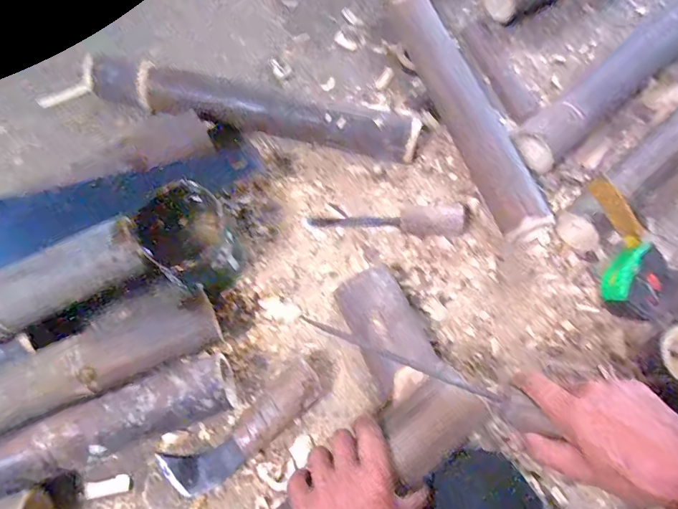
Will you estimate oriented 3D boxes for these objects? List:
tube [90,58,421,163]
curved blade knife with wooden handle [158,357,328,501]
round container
[{"bbox_3d":[-0.123,-0.203,0.649,0.472,0.069,0.066,11,70,4],"label":"tube"},{"bbox_3d":[-0.107,0.196,0.508,0.201,0.044,0.064,-32,73,-12],"label":"curved blade knife with wooden handle"},{"bbox_3d":[-0.175,-0.011,0.557,0.100,0.103,0.111,-34,73,-12],"label":"round container"}]

